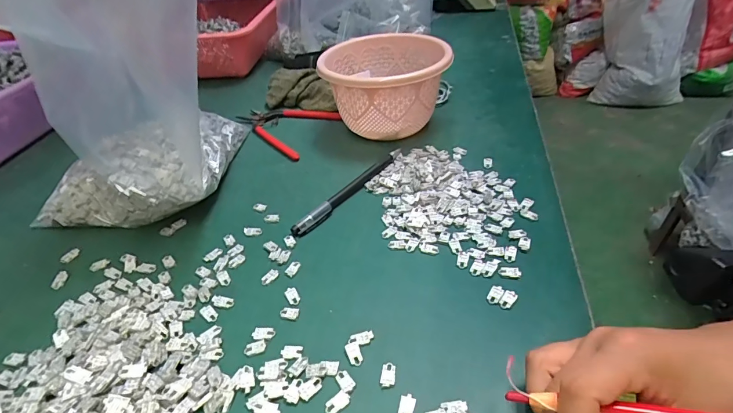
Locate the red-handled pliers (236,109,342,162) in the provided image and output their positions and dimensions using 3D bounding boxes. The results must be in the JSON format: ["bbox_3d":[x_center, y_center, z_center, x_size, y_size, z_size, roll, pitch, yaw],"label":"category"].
[{"bbox_3d":[-0.093,-0.109,0.505,0.095,0.011,0.145,-31,45,-27],"label":"red-handled pliers"}]

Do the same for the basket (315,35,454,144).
[{"bbox_3d":[0.023,-0.138,0.460,0.139,0.087,0.140,-4,39,3],"label":"basket"}]

